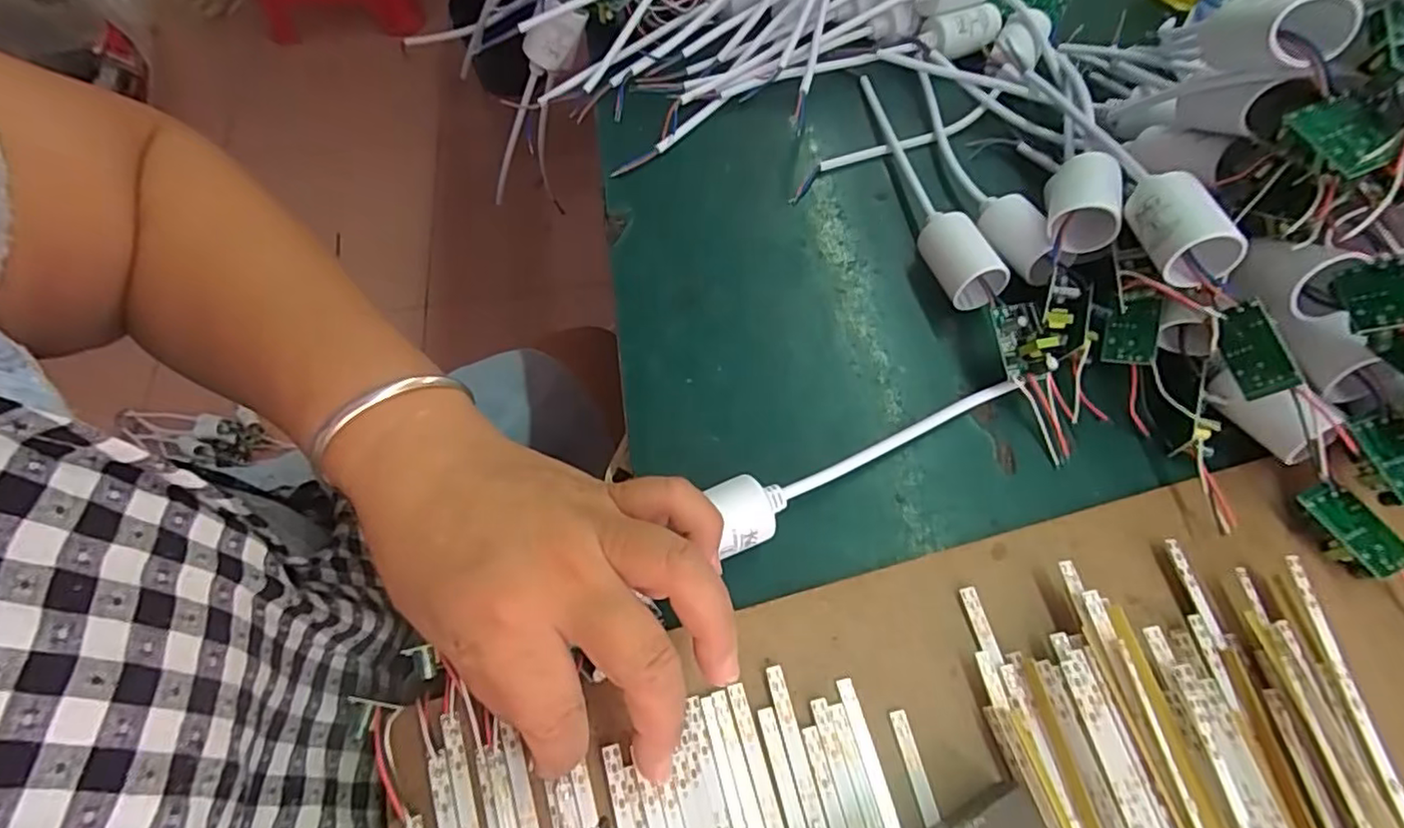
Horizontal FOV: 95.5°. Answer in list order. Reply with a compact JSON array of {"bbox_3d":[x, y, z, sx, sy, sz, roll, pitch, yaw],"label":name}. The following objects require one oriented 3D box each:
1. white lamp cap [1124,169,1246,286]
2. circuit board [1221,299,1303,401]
[{"bbox_3d":[0.196,-0.080,0.260,0.025,0.030,0.048,-6,62,-2],"label":"white lamp cap"},{"bbox_3d":[0.221,-0.026,0.255,0.007,0.017,0.036,-11,79,-46],"label":"circuit board"}]

